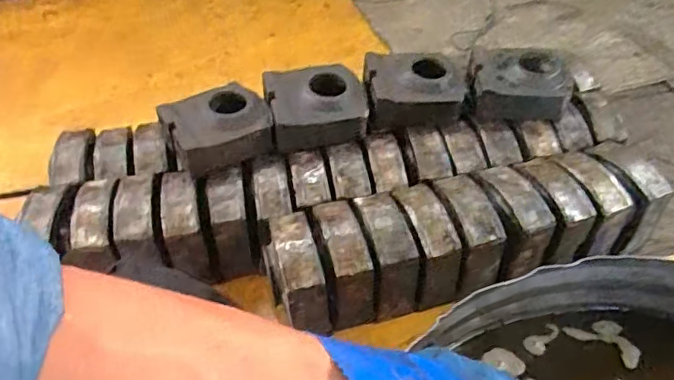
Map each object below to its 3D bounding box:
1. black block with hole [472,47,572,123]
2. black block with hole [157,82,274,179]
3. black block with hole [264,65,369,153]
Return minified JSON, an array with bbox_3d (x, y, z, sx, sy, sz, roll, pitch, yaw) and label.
[{"bbox_3d":[0.366,-0.208,1.138,0.186,0.083,0.138,-1,45,1],"label":"black block with hole"},{"bbox_3d":[-0.225,-0.116,1.072,0.191,0.093,0.144,-17,47,-14],"label":"black block with hole"},{"bbox_3d":[-0.041,-0.164,1.109,0.184,0.086,0.161,-10,46,-7],"label":"black block with hole"}]

